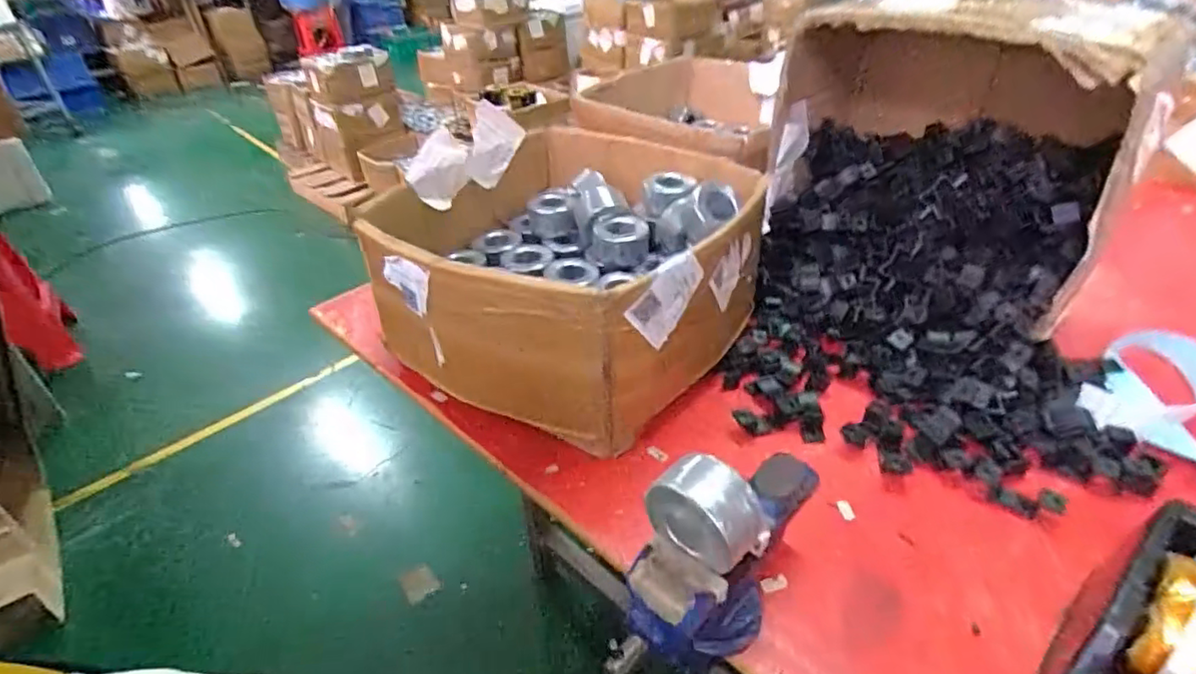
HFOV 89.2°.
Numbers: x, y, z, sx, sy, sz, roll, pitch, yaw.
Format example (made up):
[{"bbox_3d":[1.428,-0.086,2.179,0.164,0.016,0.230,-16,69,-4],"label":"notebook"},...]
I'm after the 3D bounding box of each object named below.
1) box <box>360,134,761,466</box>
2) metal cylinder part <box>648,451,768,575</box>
[{"bbox_3d":[-0.015,-0.074,0.666,0.333,0.174,0.360,20,42,28],"label":"box"},{"bbox_3d":[0.064,0.102,0.362,0.068,0.048,0.043,23,44,31],"label":"metal cylinder part"}]

